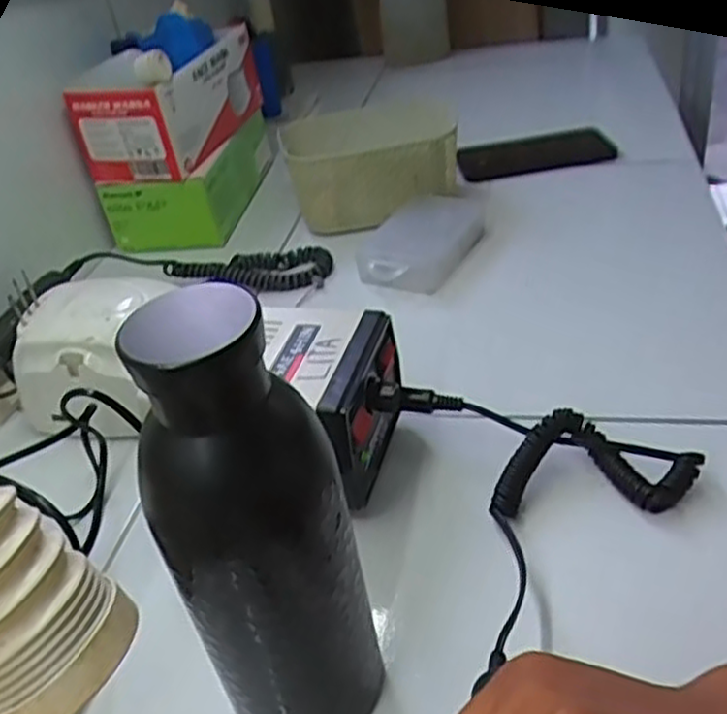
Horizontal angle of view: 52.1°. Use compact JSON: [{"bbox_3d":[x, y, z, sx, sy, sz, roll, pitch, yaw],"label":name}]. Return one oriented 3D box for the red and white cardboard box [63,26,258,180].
[{"bbox_3d":[-0.193,-0.271,0.762,0.108,0.098,0.212,4,38,18],"label":"red and white cardboard box"}]

